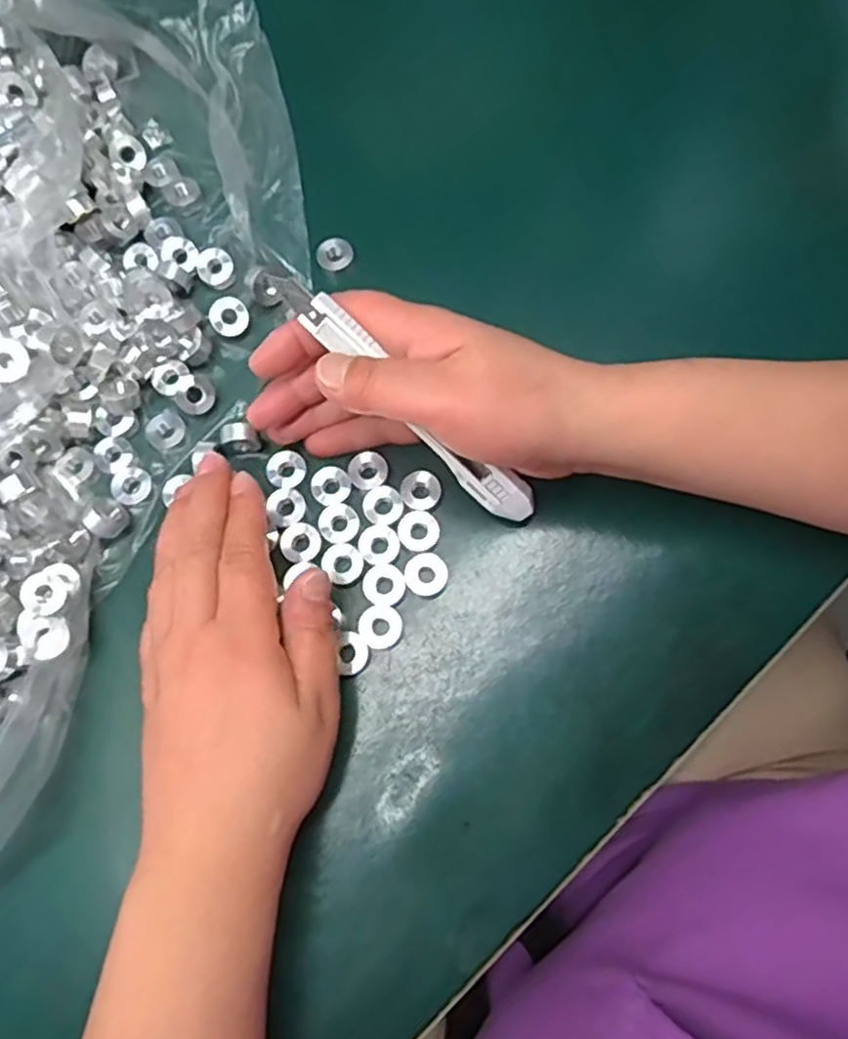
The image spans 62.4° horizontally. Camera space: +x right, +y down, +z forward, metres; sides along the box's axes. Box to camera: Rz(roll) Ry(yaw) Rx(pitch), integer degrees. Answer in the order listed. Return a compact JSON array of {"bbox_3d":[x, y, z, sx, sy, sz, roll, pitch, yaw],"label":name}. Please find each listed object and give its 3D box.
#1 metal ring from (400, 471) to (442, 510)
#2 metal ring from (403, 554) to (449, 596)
[{"bbox_3d":[-0.001,-0.014,0.311,0.017,0.004,0.018,0,75,1],"label":"metal ring"},{"bbox_3d":[0.001,0.024,0.304,0.018,0.004,0.018,0,75,1],"label":"metal ring"}]

